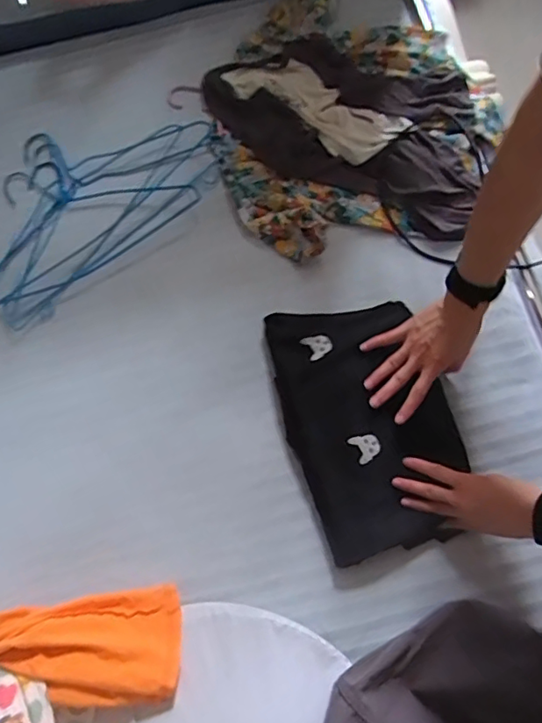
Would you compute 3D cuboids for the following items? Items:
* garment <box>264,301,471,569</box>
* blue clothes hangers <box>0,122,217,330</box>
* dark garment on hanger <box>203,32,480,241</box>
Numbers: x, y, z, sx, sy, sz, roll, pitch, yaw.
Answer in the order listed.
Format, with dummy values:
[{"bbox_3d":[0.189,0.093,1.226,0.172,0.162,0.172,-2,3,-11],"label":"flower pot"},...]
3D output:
[{"bbox_3d":[0.136,0.066,0.700,0.222,0.039,0.322,-17,74,-4],"label":"garment"},{"bbox_3d":[-0.299,-0.258,0.847,0.431,0.026,0.273,-40,72,-8],"label":"blue clothes hangers"},{"bbox_3d":[0.119,-0.371,0.848,0.459,0.049,0.251,24,76,13],"label":"dark garment on hanger"}]

